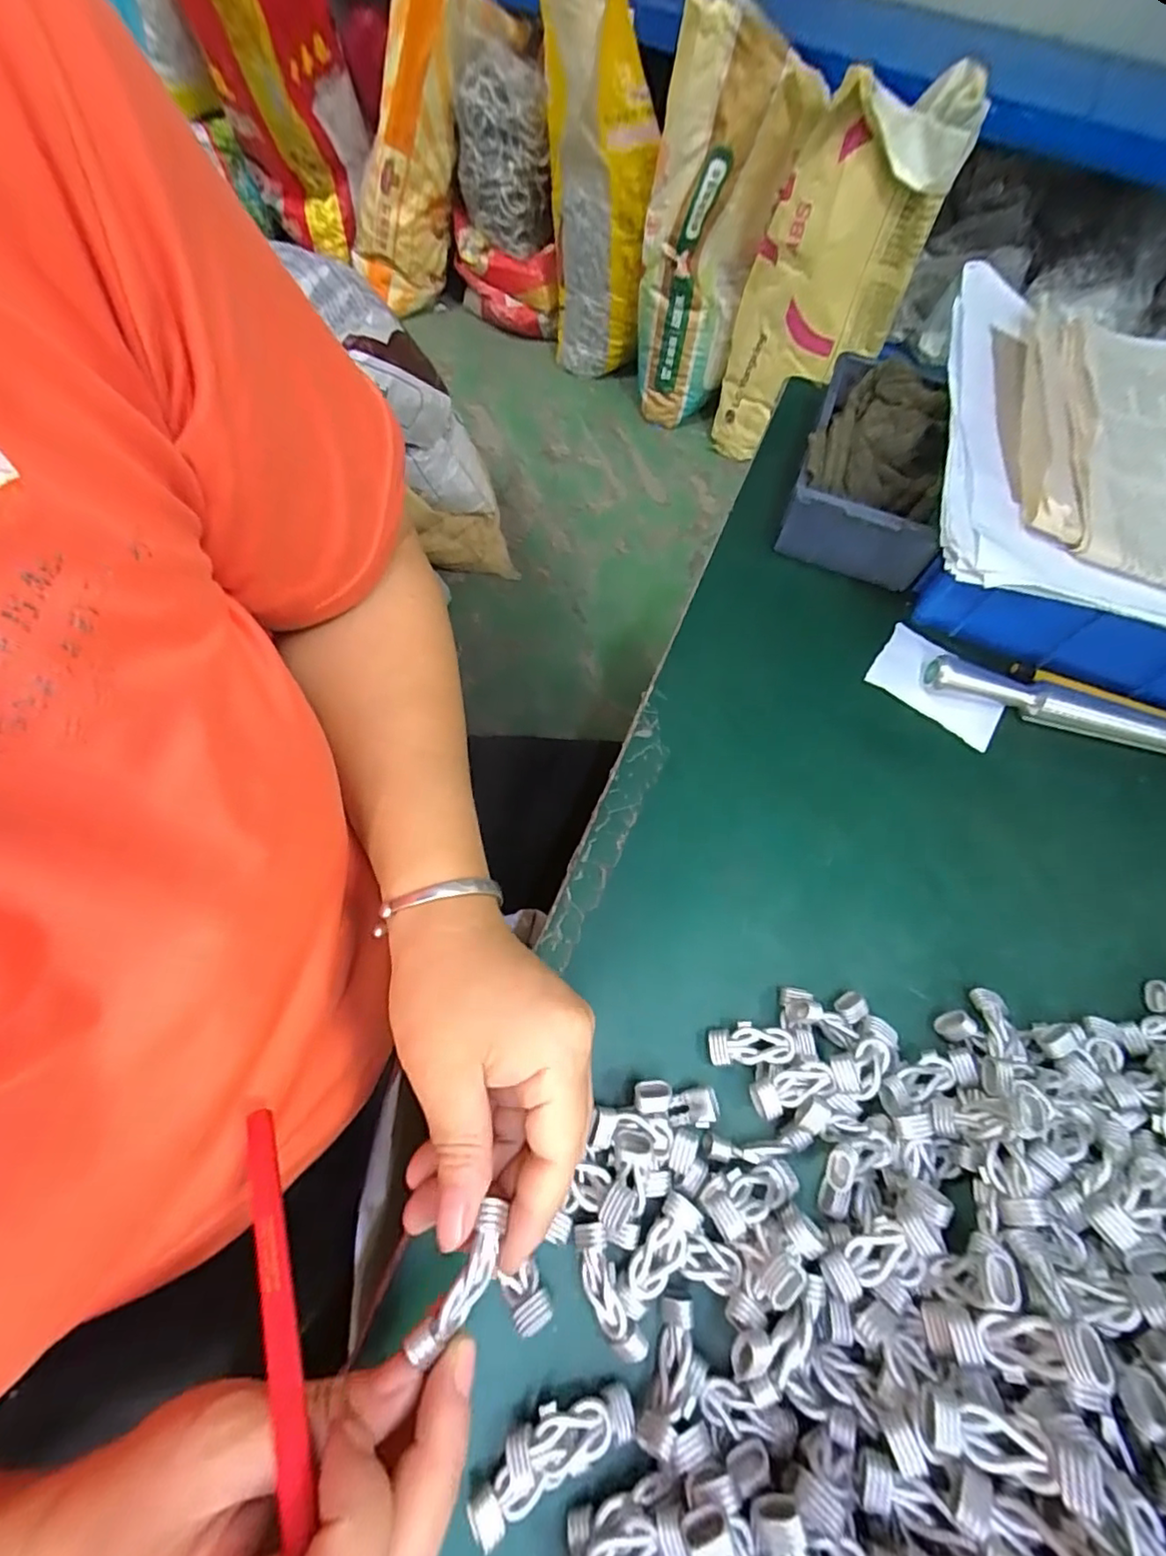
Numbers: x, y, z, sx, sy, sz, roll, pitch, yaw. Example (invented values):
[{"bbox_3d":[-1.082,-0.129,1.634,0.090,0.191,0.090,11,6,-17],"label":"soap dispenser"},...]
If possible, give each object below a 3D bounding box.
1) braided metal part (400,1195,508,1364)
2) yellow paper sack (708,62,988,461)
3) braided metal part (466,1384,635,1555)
[{"bbox_3d":[-0.038,0.161,0.189,0.012,0.008,0.042,32,54,13],"label":"braided metal part"},{"bbox_3d":[0.421,-0.864,1.117,0.288,0.613,0.152,27,67,8],"label":"yellow paper sack"},{"bbox_3d":[-0.011,0.239,0.212,0.061,0.013,0.024,-28,68,-14],"label":"braided metal part"}]

